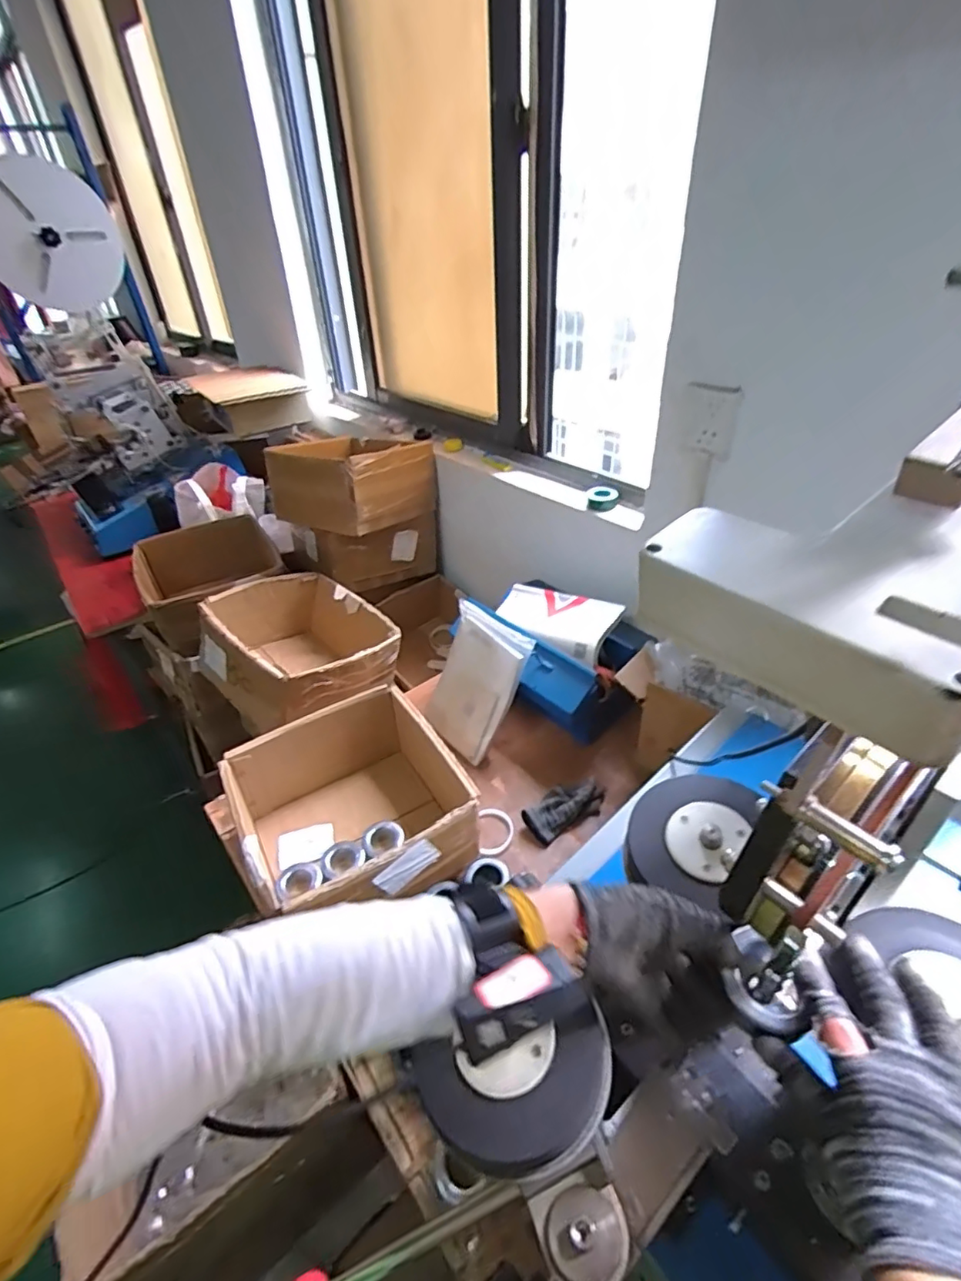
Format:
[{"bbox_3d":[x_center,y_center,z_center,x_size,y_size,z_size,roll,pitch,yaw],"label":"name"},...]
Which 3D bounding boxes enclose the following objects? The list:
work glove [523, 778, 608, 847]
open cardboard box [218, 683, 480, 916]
[{"bbox_3d":[0.153,0.296,1.007,0.157,0.048,0.067,-23,41,-23],"label":"work glove"},{"bbox_3d":[-0.210,0.290,0.945,0.339,0.196,0.317,-22,41,-23],"label":"open cardboard box"}]

